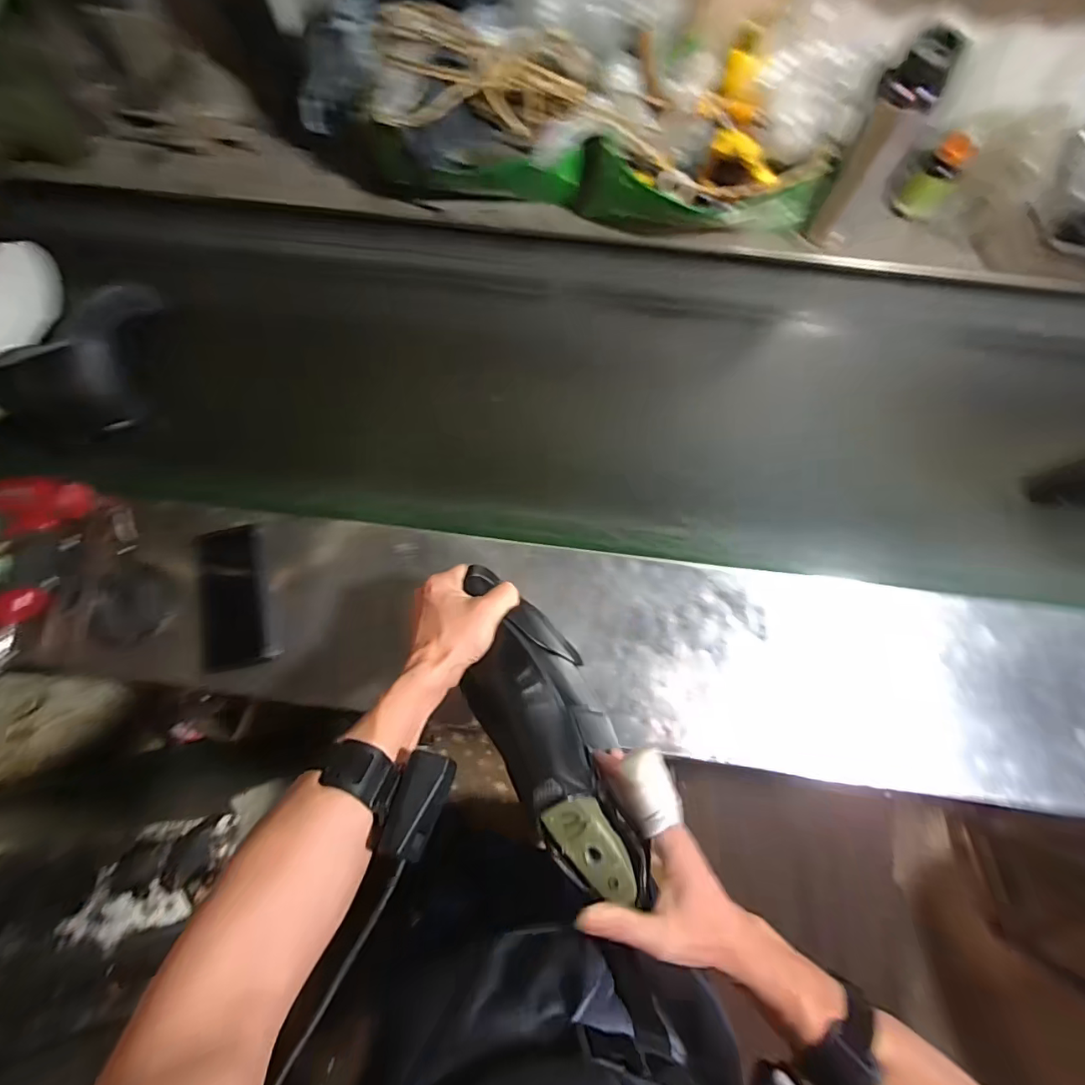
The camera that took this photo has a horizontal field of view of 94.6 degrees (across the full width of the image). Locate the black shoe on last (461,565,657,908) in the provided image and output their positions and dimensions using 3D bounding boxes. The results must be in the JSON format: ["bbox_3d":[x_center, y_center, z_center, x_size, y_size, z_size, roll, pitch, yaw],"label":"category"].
[{"bbox_3d":[0.003,0.164,0.457,0.104,0.101,0.285,-23,63,-4],"label":"black shoe on last"}]

